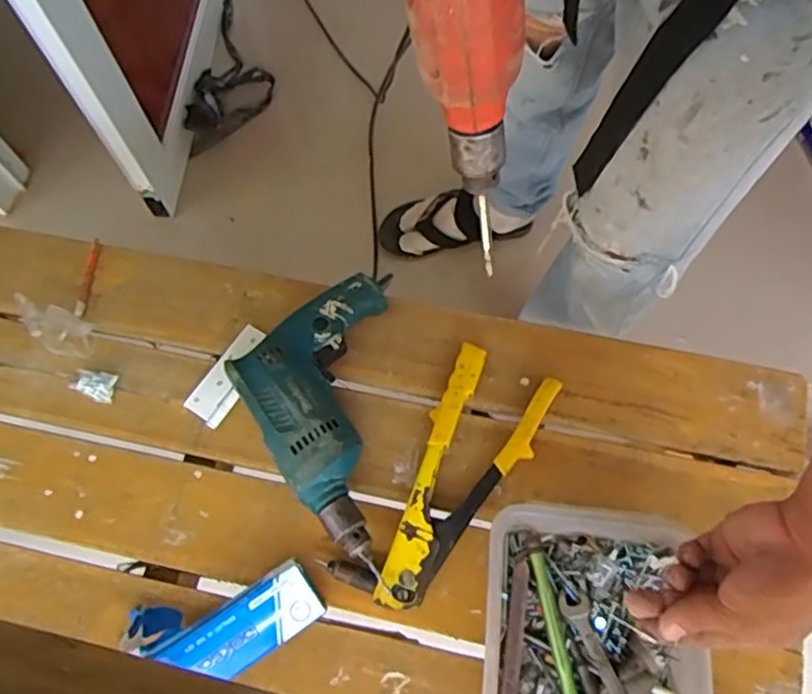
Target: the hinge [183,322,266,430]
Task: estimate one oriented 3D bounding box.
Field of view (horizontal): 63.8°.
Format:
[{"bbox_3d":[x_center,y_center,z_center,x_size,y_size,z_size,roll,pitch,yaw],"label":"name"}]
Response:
[{"bbox_3d":[-0.171,0.026,0.639,0.040,0.010,0.103,30,72,14],"label":"hinge"}]

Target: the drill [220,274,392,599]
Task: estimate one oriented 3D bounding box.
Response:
[{"bbox_3d":[-0.092,0.058,0.599,0.141,0.062,0.278,1,67,3],"label":"drill"}]

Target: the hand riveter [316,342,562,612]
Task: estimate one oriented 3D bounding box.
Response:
[{"bbox_3d":[0.036,0.114,0.588,0.096,0.030,0.247,31,72,14],"label":"hand riveter"}]

